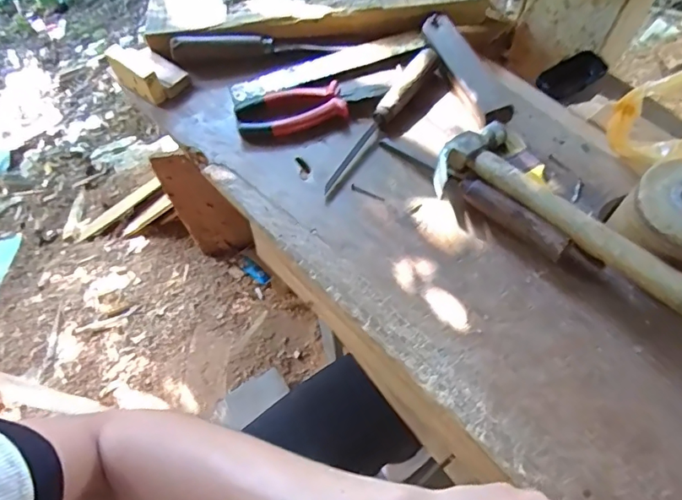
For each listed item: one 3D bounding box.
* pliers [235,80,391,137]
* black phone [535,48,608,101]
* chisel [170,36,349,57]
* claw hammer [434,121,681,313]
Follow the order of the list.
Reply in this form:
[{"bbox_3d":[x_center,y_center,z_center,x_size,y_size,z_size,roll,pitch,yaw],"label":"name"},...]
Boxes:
[{"bbox_3d":[-0.039,-0.183,0.601,0.178,0.015,0.070,-17,63,-7],"label":"pliers"},{"bbox_3d":[0.351,-0.265,0.736,0.111,0.013,0.058,-32,66,-14],"label":"black phone"},{"bbox_3d":[-0.113,-0.276,0.652,0.226,0.022,0.024,-3,62,0],"label":"chisel"},{"bbox_3d":[0.230,-0.042,0.482,0.274,0.041,0.111,36,69,19],"label":"claw hammer"}]

